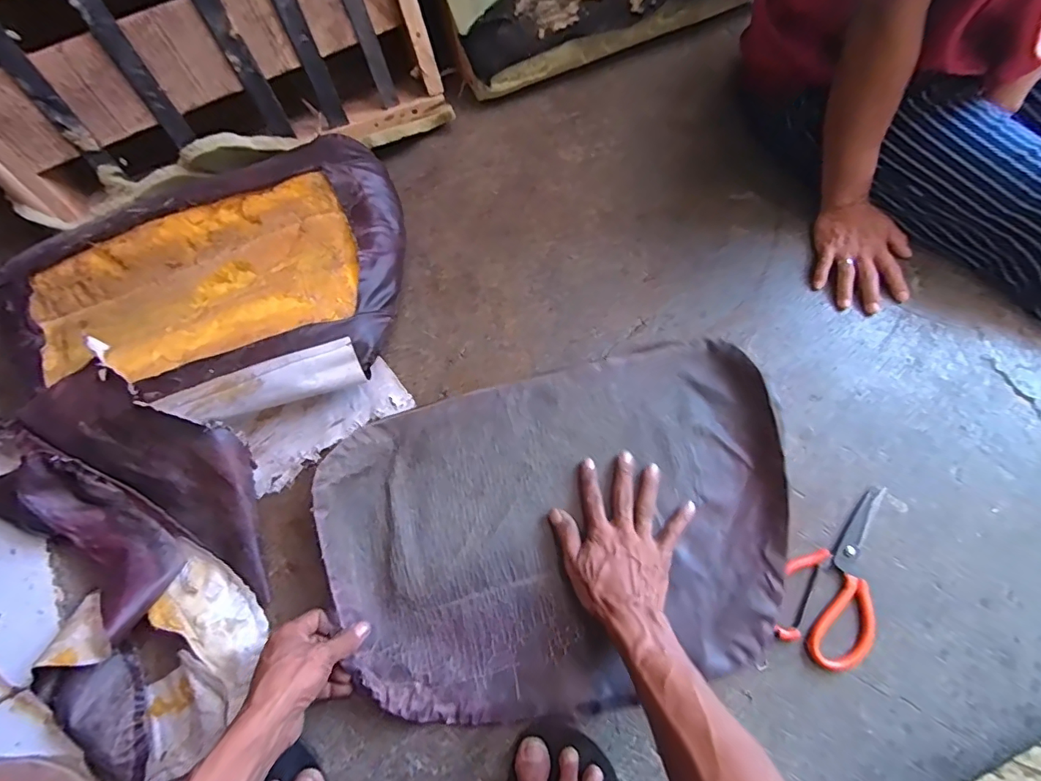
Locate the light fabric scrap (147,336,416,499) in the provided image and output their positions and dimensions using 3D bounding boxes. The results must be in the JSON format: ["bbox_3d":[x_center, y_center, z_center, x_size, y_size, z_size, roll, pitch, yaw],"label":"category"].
[{"bbox_3d":[-0.271,0.024,0.564,0.245,0.099,0.118,-33,74,-9],"label":"light fabric scrap"}]

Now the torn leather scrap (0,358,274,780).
[{"bbox_3d":[-0.418,0.187,0.522,0.267,0.121,0.407,-29,73,-7],"label":"torn leather scrap"}]

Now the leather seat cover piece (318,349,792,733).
[{"bbox_3d":[0.048,0.148,0.532,0.504,0.035,0.346,-14,72,-3],"label":"leather seat cover piece"}]

